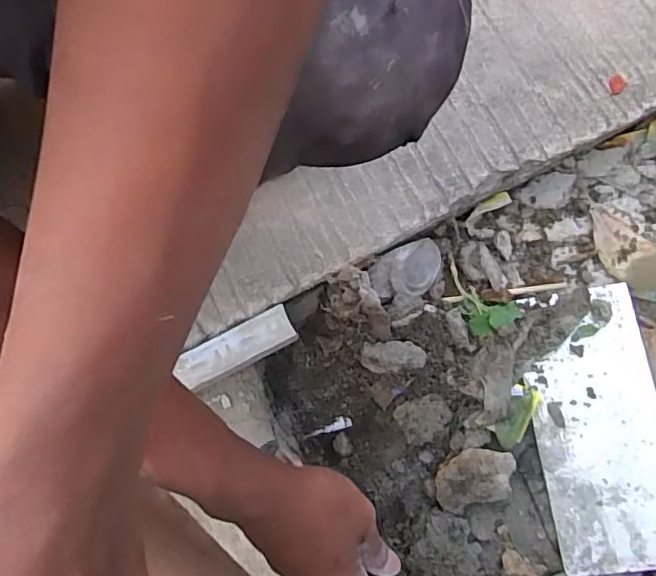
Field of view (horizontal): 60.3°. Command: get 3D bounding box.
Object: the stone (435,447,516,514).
[{"bbox_3d":[0.129,0.167,0.493,0.072,0.017,0.046,-23,92,-2],"label":"stone"}]

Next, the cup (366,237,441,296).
[{"bbox_3d":[0.074,-0.014,0.523,0.074,0.042,0.043,-27,77,-7],"label":"cup"}]

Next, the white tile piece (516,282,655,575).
[{"bbox_3d":[0.242,0.122,0.504,0.107,0.006,0.241,-9,78,8],"label":"white tile piece"}]

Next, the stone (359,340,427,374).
[{"bbox_3d":[0.059,0.064,0.521,0.058,0.007,0.029,-5,101,18],"label":"stone"}]

